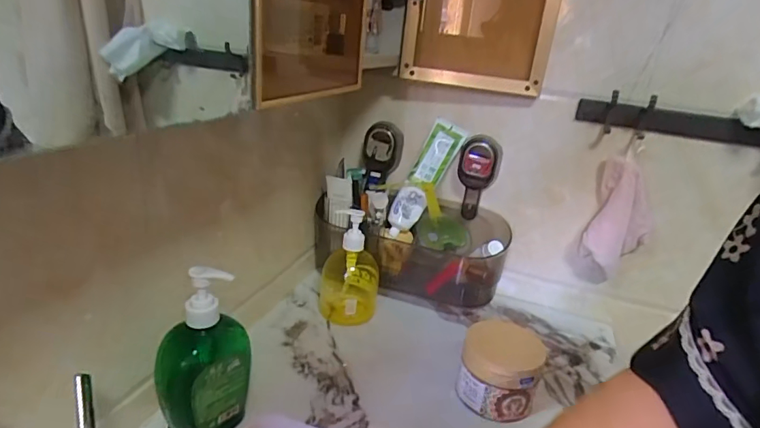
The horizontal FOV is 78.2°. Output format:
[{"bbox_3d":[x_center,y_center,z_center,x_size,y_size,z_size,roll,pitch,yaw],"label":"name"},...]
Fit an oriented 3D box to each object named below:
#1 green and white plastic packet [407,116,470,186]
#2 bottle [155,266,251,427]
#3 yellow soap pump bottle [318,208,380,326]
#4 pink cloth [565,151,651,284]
[{"bbox_3d":[0.090,-0.092,0.743,0.052,0.107,0.015,28,7,5],"label":"green and white plastic packet"},{"bbox_3d":[-0.172,0.140,0.459,0.085,0.181,0.052,0,23,-20],"label":"bottle"},{"bbox_3d":[-0.042,0.078,0.686,0.086,0.164,0.077,8,21,1],"label":"yellow soap pump bottle"},{"bbox_3d":[0.346,0.014,0.698,0.081,0.201,0.049,8,22,5],"label":"pink cloth"}]

